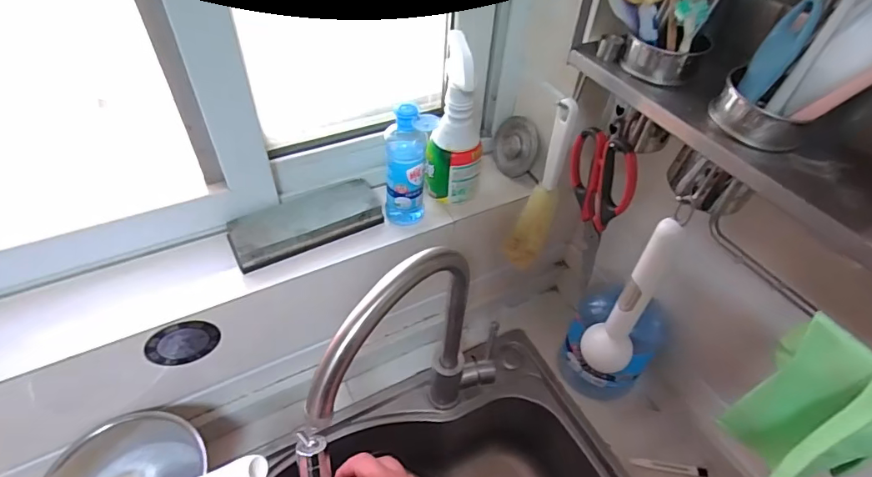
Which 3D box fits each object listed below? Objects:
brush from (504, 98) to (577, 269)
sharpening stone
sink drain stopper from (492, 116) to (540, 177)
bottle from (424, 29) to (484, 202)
[{"bbox_3d":[0.133,-0.064,0.622,0.048,0.262,0.044,11,47,6],"label":"brush"},{"bbox_3d":[-0.159,-0.023,0.599,0.180,0.033,0.073,-19,51,-20],"label":"sharpening stone"},{"bbox_3d":[0.115,-0.138,0.701,0.020,0.078,0.083,1,55,-43],"label":"sink drain stopper"},{"bbox_3d":[0.027,-0.135,0.591,0.067,0.198,0.064,7,47,3],"label":"bottle"}]

